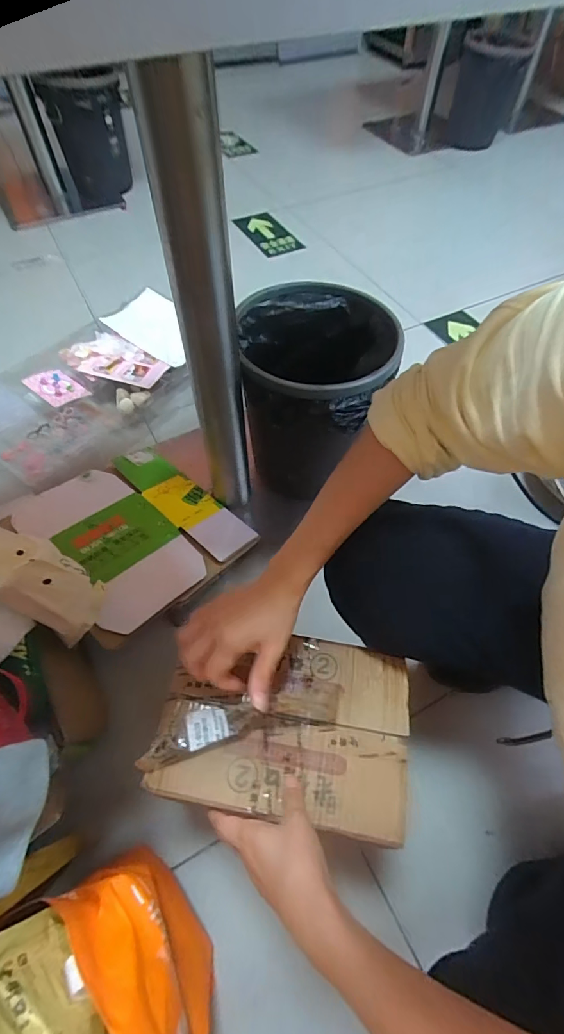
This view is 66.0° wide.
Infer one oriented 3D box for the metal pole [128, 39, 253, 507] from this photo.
[{"bbox_3d":[-0.091,-0.200,0.591,0.071,0.592,0.075,-10,58,-6],"label":"metal pole"}]

